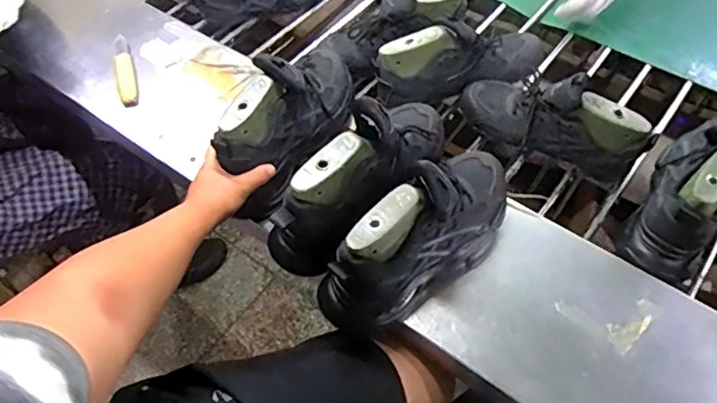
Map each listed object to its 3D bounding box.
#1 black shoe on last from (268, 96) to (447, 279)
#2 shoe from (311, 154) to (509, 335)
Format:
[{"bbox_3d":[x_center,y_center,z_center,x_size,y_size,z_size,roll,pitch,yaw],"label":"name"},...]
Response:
[{"bbox_3d":[0.013,-0.047,0.703,0.105,0.145,0.284,29,62,21],"label":"black shoe on last"},{"bbox_3d":[0.078,0.034,0.671,0.280,0.168,0.099,-37,61,-20],"label":"shoe"}]

